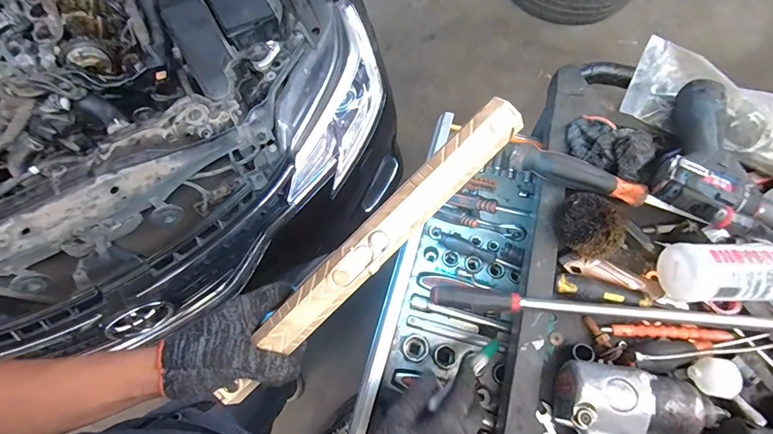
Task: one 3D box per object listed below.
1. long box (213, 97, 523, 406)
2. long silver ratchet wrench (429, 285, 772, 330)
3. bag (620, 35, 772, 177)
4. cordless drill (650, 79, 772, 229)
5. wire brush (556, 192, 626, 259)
[{"bbox_3d":[-0.023,0.037,0.391,0.390,0.021,0.040,-45,72,4],"label":"long box"},{"bbox_3d":[0.356,0.123,0.486,0.594,0.033,0.035,3,69,4],"label":"long silver ratchet wrench"},{"bbox_3d":[0.525,-0.155,0.575,0.322,0.044,0.157,30,73,14],"label":"bag"},{"bbox_3d":[0.450,-0.076,0.524,0.149,0.058,0.225,25,72,12],"label":"cordless drill"},{"bbox_3d":[0.269,0.009,0.519,0.079,0.047,0.087,-41,72,-13],"label":"wire brush"}]

